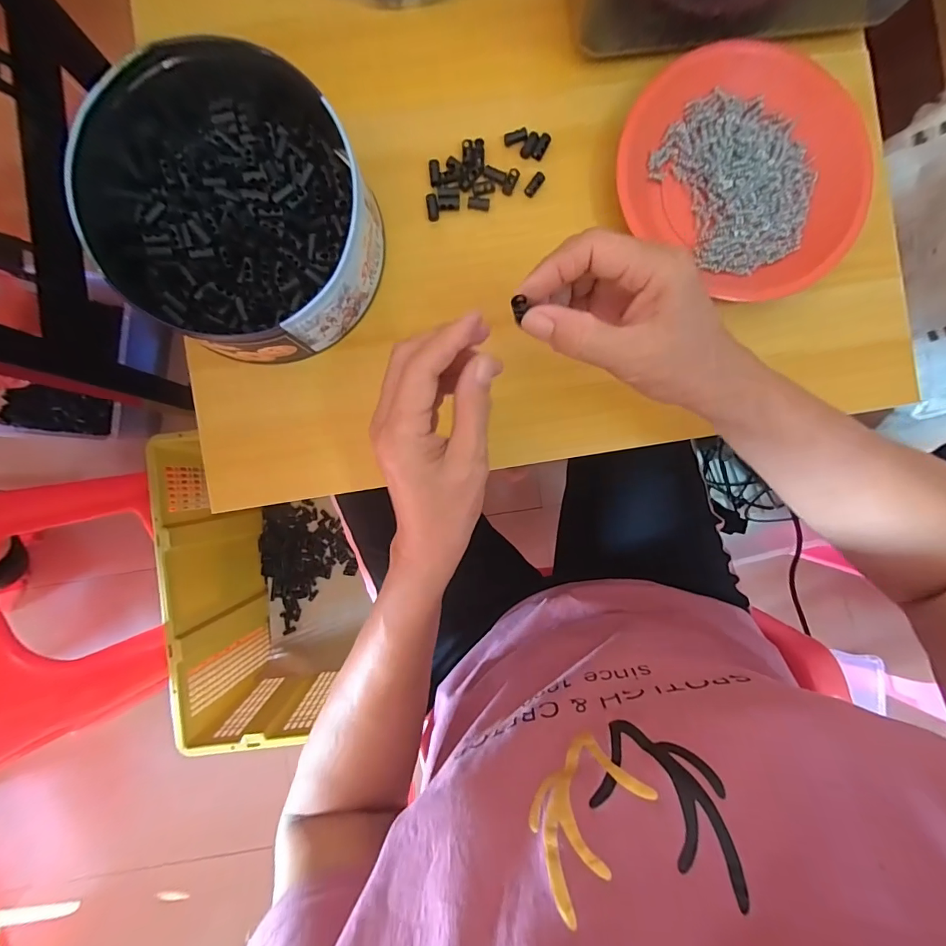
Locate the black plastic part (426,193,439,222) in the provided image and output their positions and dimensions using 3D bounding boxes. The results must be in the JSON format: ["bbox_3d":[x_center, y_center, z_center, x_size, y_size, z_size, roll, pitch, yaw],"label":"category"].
[{"bbox_3d":[-0.033,-0.216,0.347,0.009,0.004,0.021,-7,90,0],"label":"black plastic part"}]

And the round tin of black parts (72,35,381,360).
[{"bbox_3d":[-0.179,-0.192,0.314,0.191,0.073,0.220,-36,90,-1],"label":"round tin of black parts"}]

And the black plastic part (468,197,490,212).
[{"bbox_3d":[0.005,-0.220,0.349,0.018,0.004,0.009,3,90,0],"label":"black plastic part"}]

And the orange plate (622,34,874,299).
[{"bbox_3d":[0.217,-0.240,0.339,0.193,0.020,0.166,32,89,0],"label":"orange plate"}]

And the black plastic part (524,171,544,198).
[{"bbox_3d":[0.051,-0.237,0.351,0.009,0.004,0.020,38,102,0],"label":"black plastic part"}]

